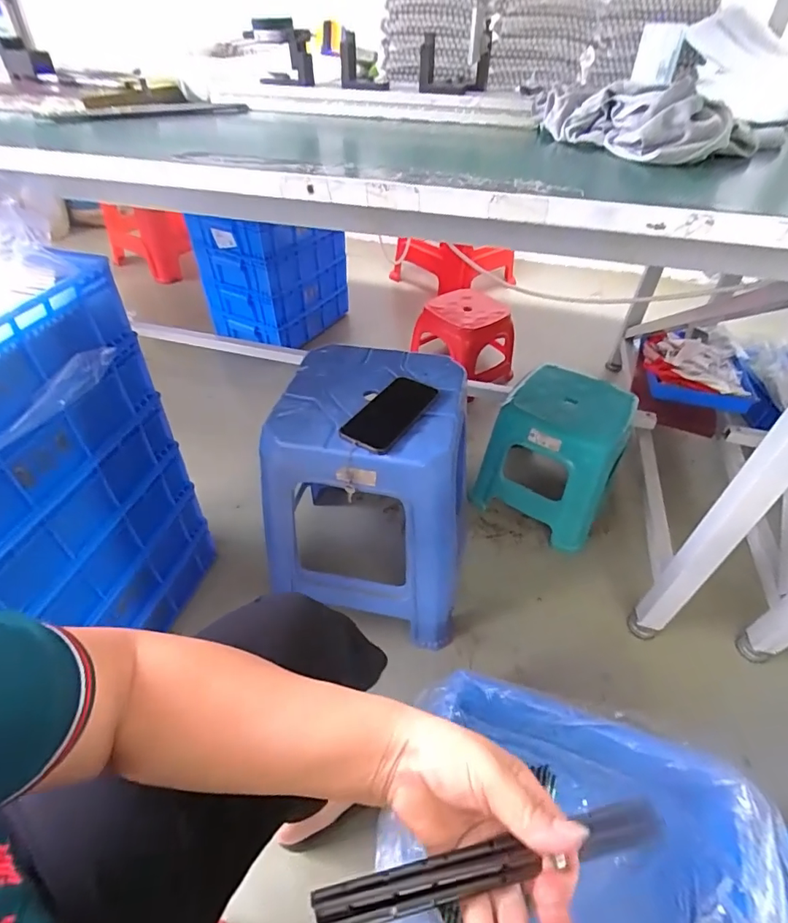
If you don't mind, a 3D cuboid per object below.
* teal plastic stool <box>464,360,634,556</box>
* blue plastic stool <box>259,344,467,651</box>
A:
[{"bbox_3d":[0.333,-0.013,1.020,0.254,0.264,0.253,20,48,18],"label":"teal plastic stool"},{"bbox_3d":[-0.030,0.047,0.826,0.304,0.376,0.316,6,45,4],"label":"blue plastic stool"}]

